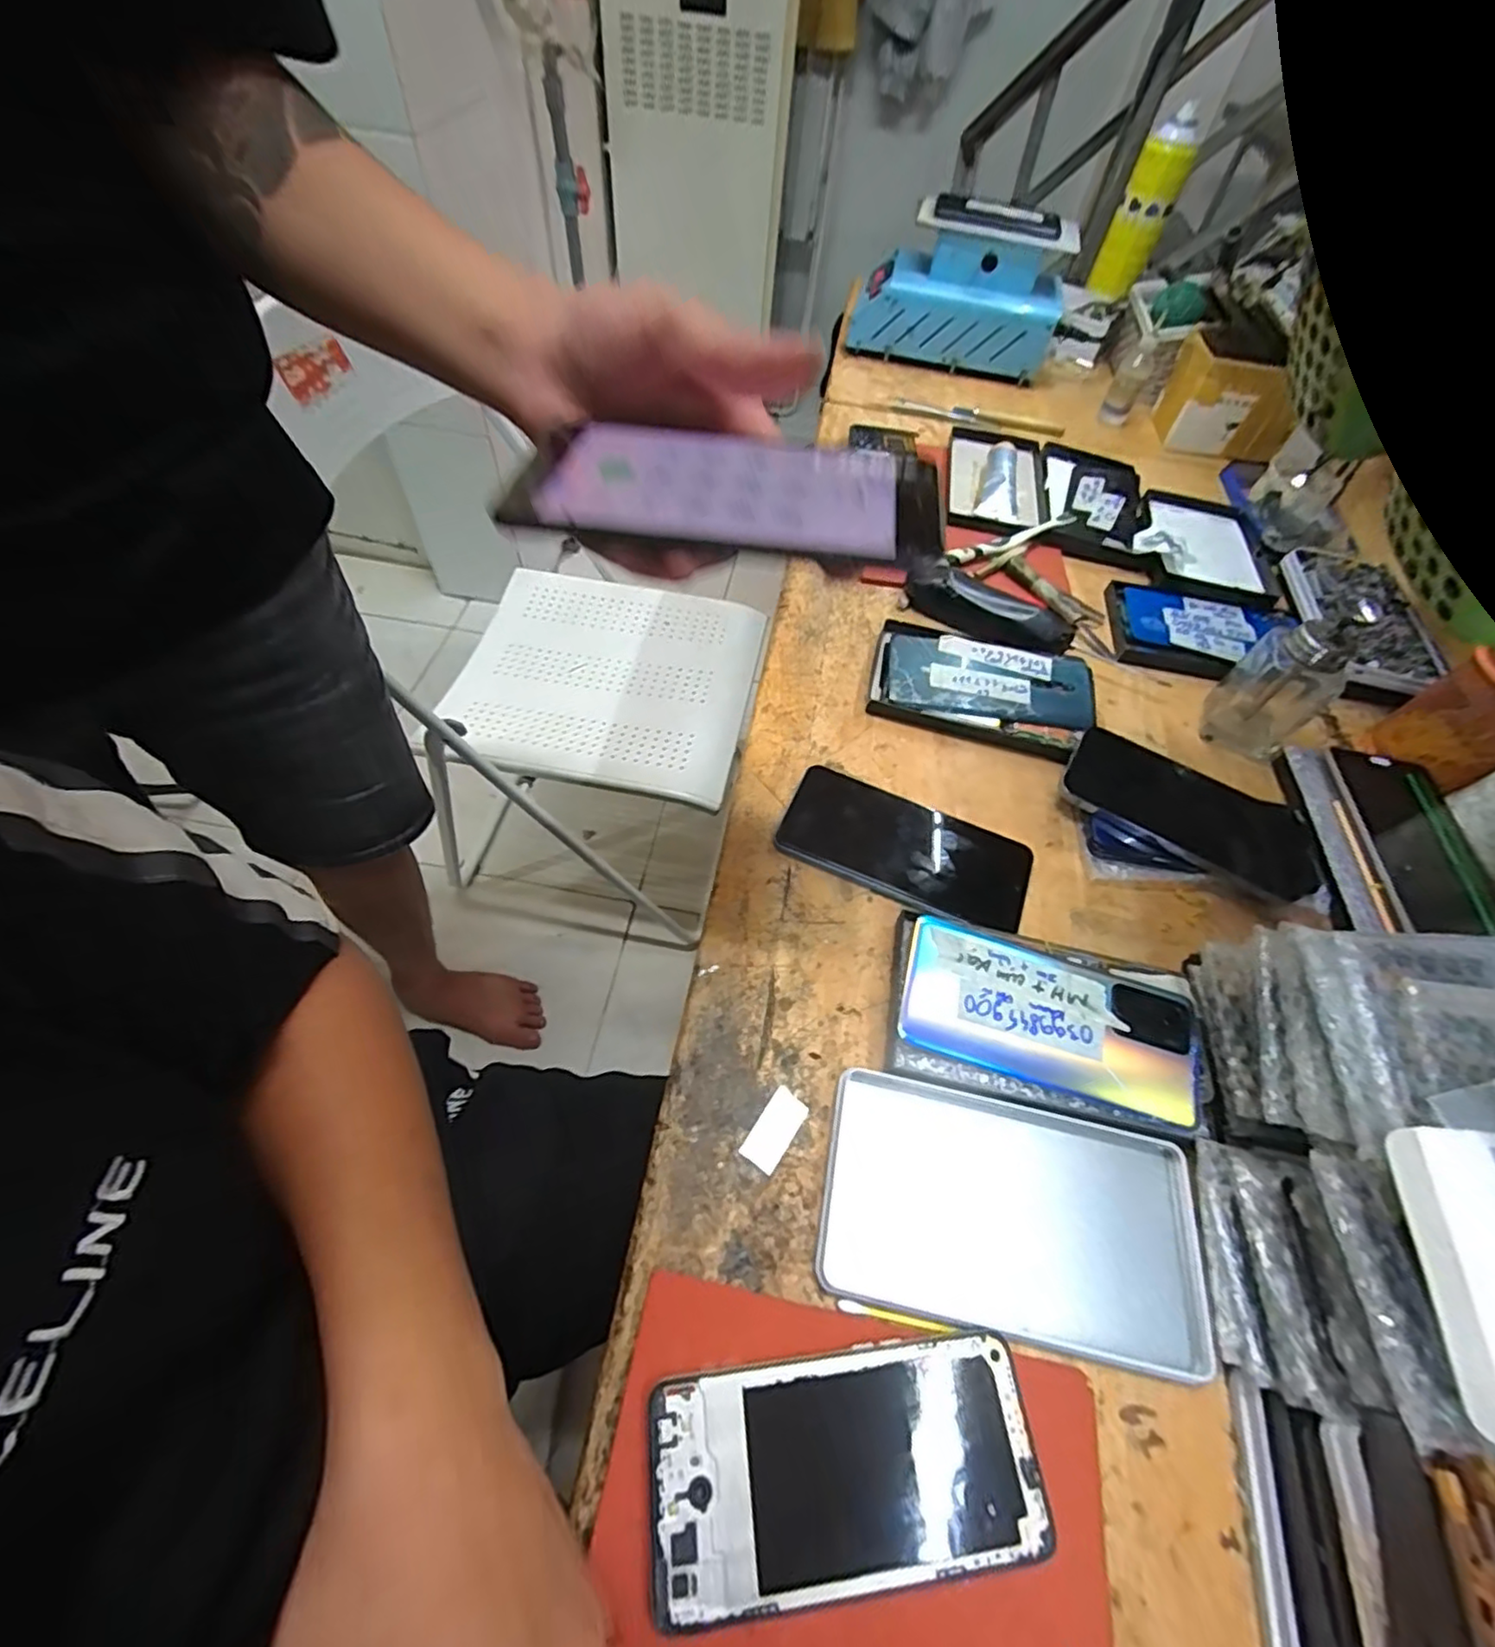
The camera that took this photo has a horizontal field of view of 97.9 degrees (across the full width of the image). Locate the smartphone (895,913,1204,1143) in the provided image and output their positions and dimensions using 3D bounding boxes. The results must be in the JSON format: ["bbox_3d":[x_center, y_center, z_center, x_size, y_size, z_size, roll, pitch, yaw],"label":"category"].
[{"bbox_3d":[0.168,0.109,0.366,0.160,0.015,0.086,14,68,4],"label":"smartphone"}]

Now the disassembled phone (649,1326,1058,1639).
[{"bbox_3d":[0.040,0.261,0.264,0.156,0.009,0.073,-4,57,-7],"label":"disassembled phone"}]

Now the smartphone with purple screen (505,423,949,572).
[{"bbox_3d":[-0.006,-0.118,0.232,0.147,0.012,0.061,7,57,0],"label":"smartphone with purple screen"}]

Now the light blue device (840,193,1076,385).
[{"bbox_3d":[0.255,-0.643,0.783,0.242,0.138,0.087,10,57,2],"label":"light blue device"}]

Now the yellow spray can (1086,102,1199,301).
[{"bbox_3d":[0.479,-0.740,0.792,0.062,0.159,0.062,22,58,10],"label":"yellow spray can"}]

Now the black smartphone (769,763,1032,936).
[{"bbox_3d":[0.105,0.014,0.433,0.163,0.012,0.076,19,58,8],"label":"black smartphone"}]

